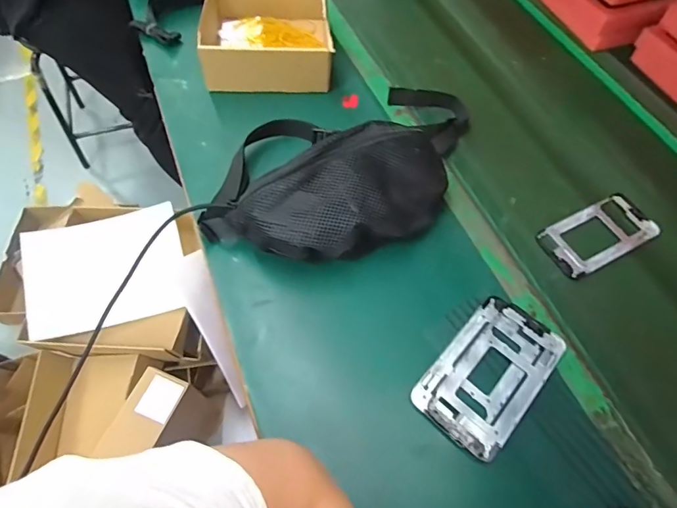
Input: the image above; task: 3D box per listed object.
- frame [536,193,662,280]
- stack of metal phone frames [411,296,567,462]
[{"bbox_3d":[0.340,-0.026,0.539,0.160,0.008,0.079,-24,64,-17],"label":"frame"},{"bbox_3d":[0.158,0.121,0.429,0.095,0.009,0.160,41,65,18],"label":"stack of metal phone frames"}]

